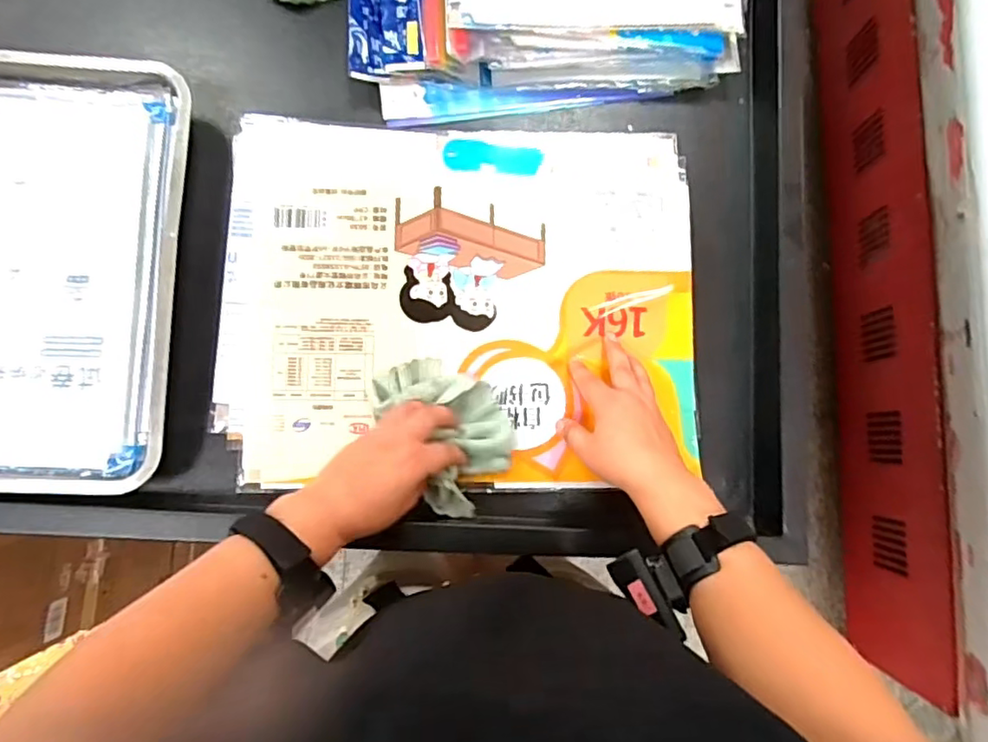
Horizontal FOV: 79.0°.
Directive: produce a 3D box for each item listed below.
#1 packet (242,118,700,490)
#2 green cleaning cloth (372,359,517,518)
[{"bbox_3d":[-0.022,-0.068,0.579,0.428,0.018,0.343,1,83,-3],"label":"packet"},{"bbox_3d":[-0.039,0.052,0.555,0.101,0.031,0.148,-30,85,-7],"label":"green cleaning cloth"}]

